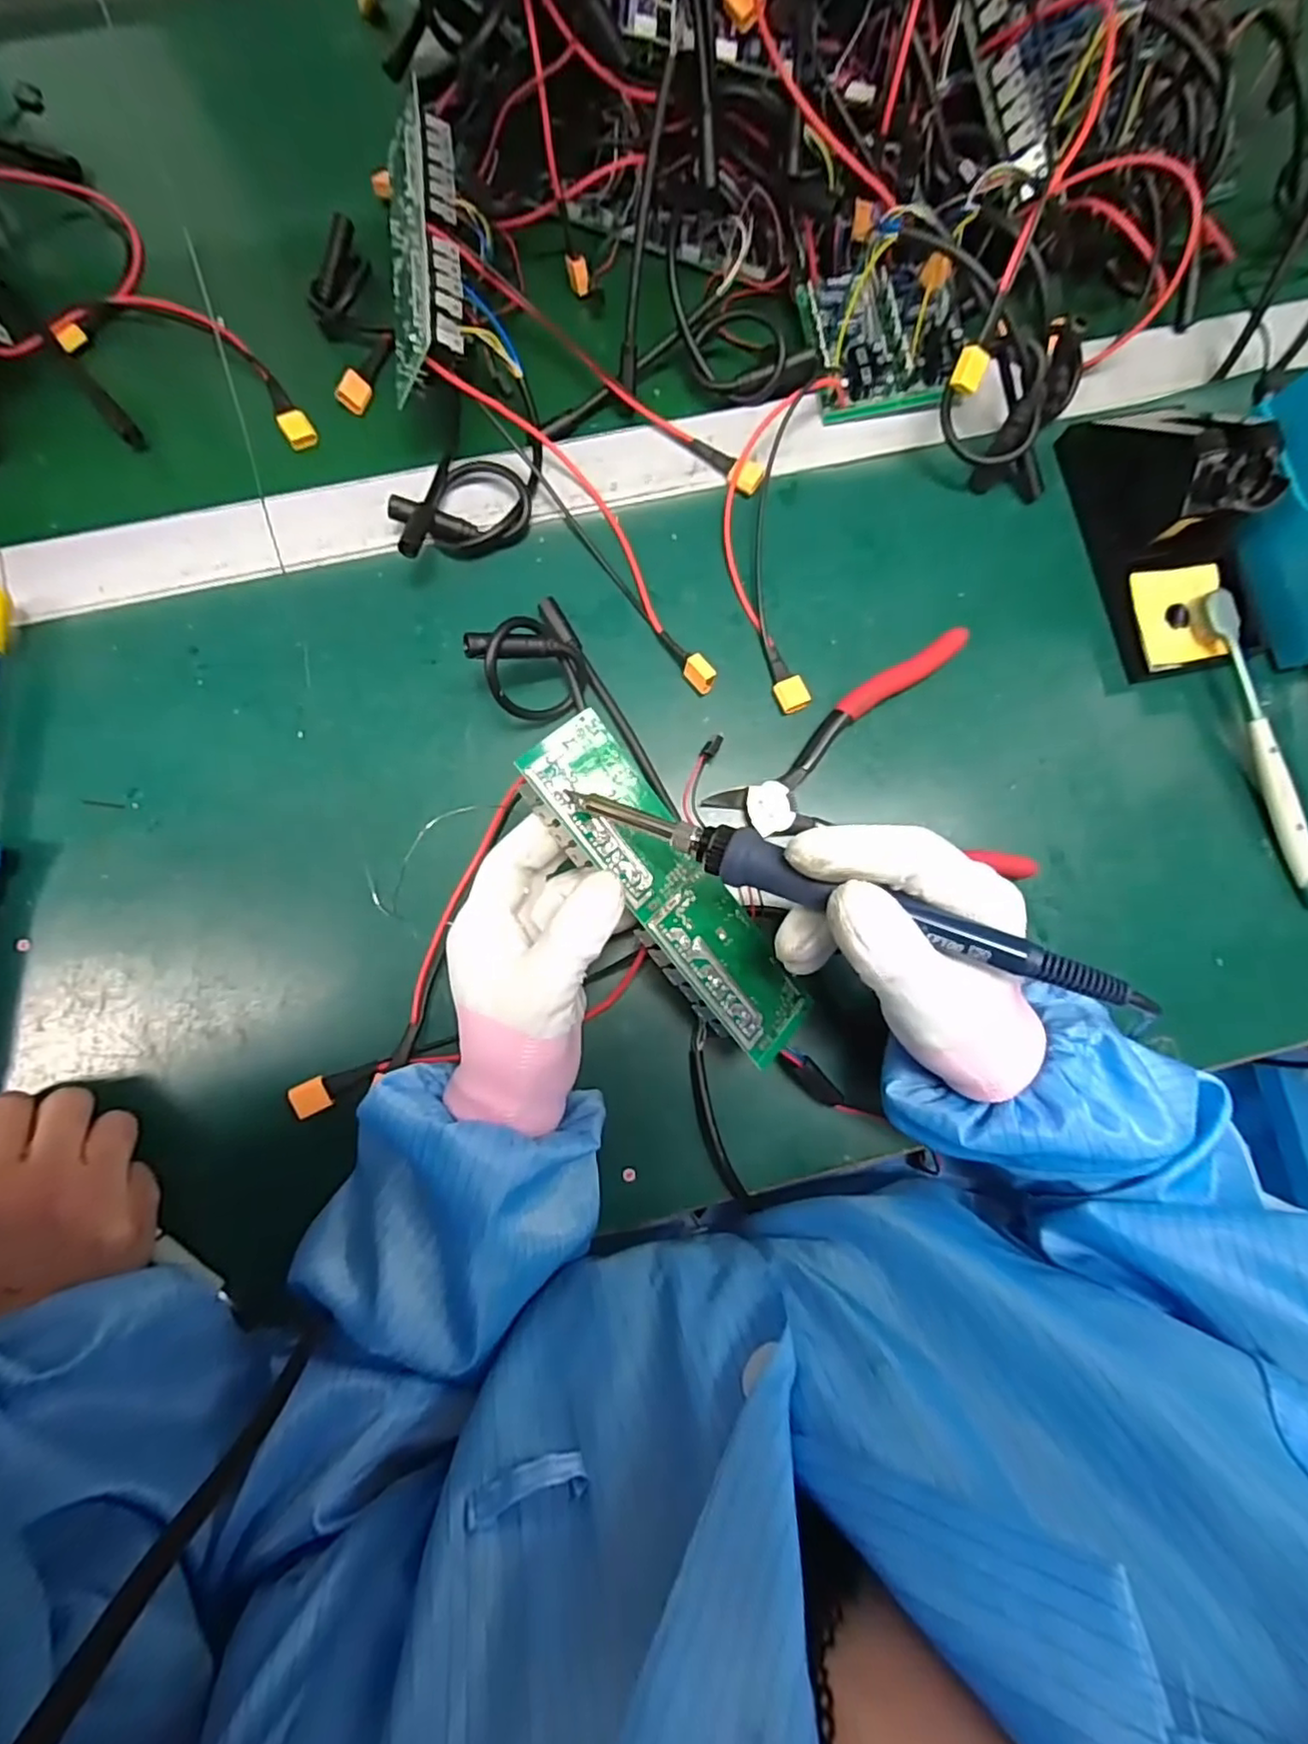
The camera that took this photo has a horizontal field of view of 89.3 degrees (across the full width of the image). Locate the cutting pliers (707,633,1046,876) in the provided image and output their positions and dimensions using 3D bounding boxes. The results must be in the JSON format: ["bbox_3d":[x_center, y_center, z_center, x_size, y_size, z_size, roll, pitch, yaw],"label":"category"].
[{"bbox_3d":[0.113,-0.053,0.371,0.160,0.014,0.140,-11,83,-3],"label":"cutting pliers"}]

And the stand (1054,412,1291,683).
[{"bbox_3d":[0.306,-0.197,0.363,0.087,0.069,0.151,-12,83,-3],"label":"stand"}]

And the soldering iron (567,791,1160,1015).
[{"bbox_3d":[0.061,0.006,0.241,0.212,0.019,0.019,20,82,17],"label":"soldering iron"}]

